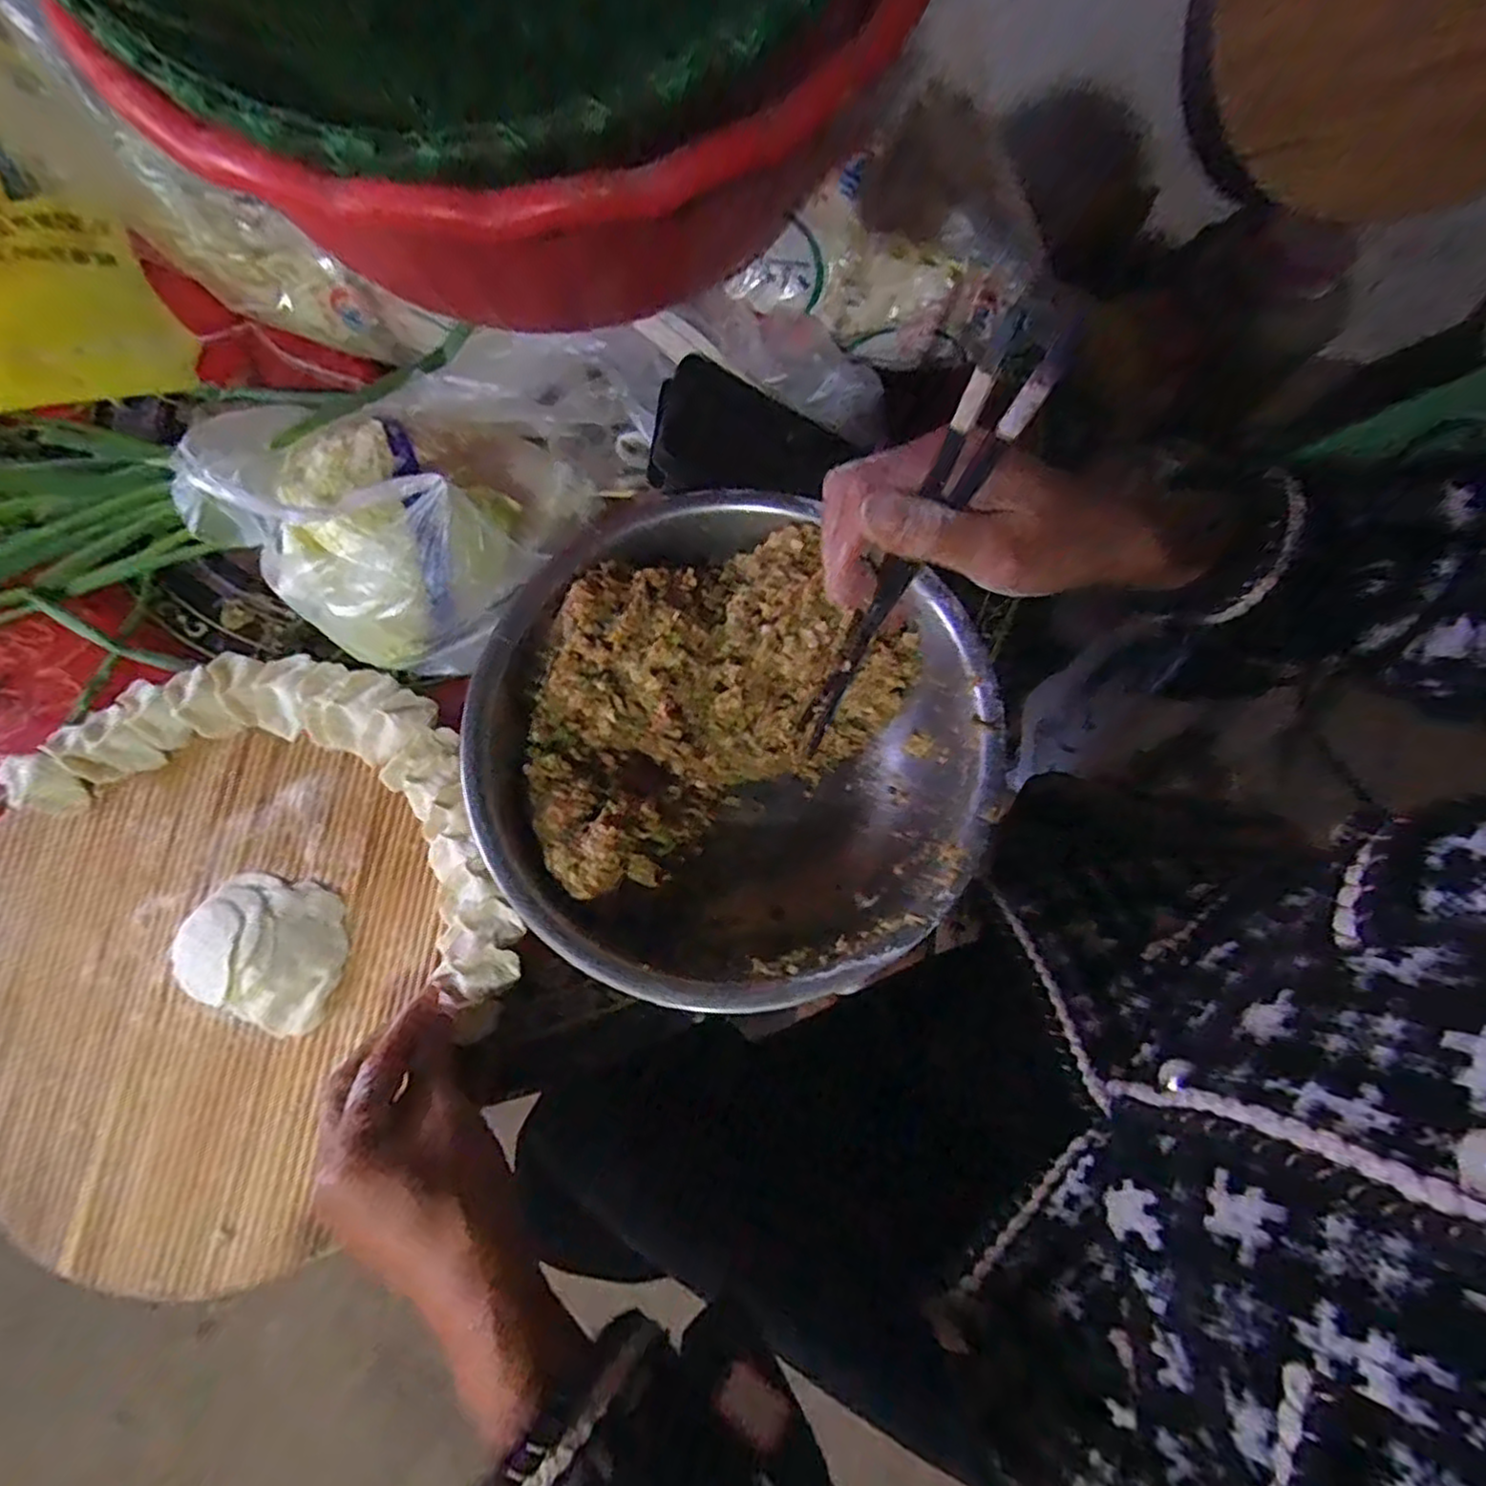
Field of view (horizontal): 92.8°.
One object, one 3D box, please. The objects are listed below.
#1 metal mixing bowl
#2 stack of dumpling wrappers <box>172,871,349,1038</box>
[{"bbox_3d":[-0.007,0.006,0.398,0.259,0.092,0.245,0,74,1],"label":"metal mixing bowl"},{"bbox_3d":[-0.273,0.115,0.397,0.092,0.018,0.077,12,75,4],"label":"stack of dumpling wrappers"}]

